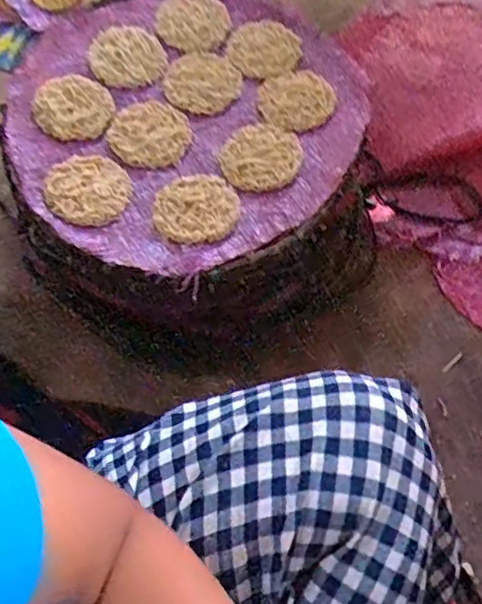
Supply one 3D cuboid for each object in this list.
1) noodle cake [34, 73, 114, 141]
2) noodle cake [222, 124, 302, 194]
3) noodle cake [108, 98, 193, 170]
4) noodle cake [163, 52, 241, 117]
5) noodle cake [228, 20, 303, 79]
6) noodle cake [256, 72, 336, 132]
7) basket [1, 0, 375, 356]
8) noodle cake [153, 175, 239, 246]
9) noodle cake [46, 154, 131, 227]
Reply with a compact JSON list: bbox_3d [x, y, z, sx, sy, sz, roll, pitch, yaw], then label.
[{"bbox_3d":[-0.162,-0.190,0.603,0.072,0.008,0.069,-3,83,-6],"label":"noodle cake"},{"bbox_3d":[0.019,-0.137,0.581,0.073,0.007,0.074,-1,63,2],"label":"noodle cake"},{"bbox_3d":[-0.088,-0.163,0.599,0.073,0.019,0.072,2,63,3],"label":"noodle cake"},{"bbox_3d":[-0.039,-0.222,0.628,0.065,0.020,0.083,39,71,19],"label":"noodle cake"},{"bbox_3d":[0.025,-0.262,0.645,0.075,0.021,0.063,-4,63,0],"label":"noodle cake"},{"bbox_3d":[0.055,-0.200,0.614,0.074,0.008,0.075,-1,63,2],"label":"noodle cake"},{"bbox_3d":[-0.036,-0.136,0.656,0.361,0.181,0.366,-36,66,-14],"label":"basket"},{"bbox_3d":[-0.040,-0.084,0.553,0.073,0.006,0.068,-6,63,-1],"label":"noodle cake"},{"bbox_3d":[-0.138,-0.103,0.563,0.074,0.010,0.072,4,71,-12],"label":"noodle cake"}]

